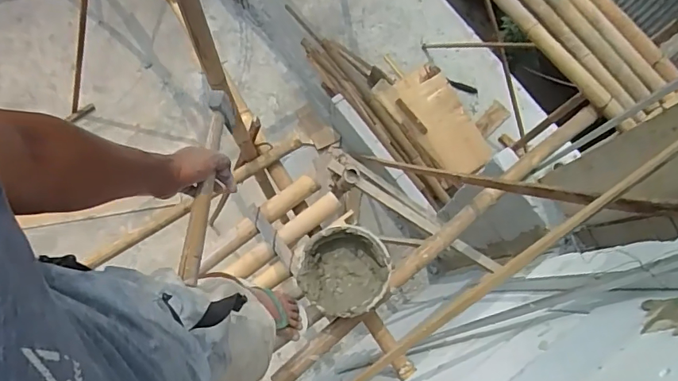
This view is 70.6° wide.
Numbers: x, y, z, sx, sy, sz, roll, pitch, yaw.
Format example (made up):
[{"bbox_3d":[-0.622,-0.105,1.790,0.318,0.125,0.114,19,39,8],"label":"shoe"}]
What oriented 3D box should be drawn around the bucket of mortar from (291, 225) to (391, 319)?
[{"bbox_3d":[0.002,0.231,1.362,0.261,0.176,0.238,0,78,-1],"label":"bucket of mortar"}]

